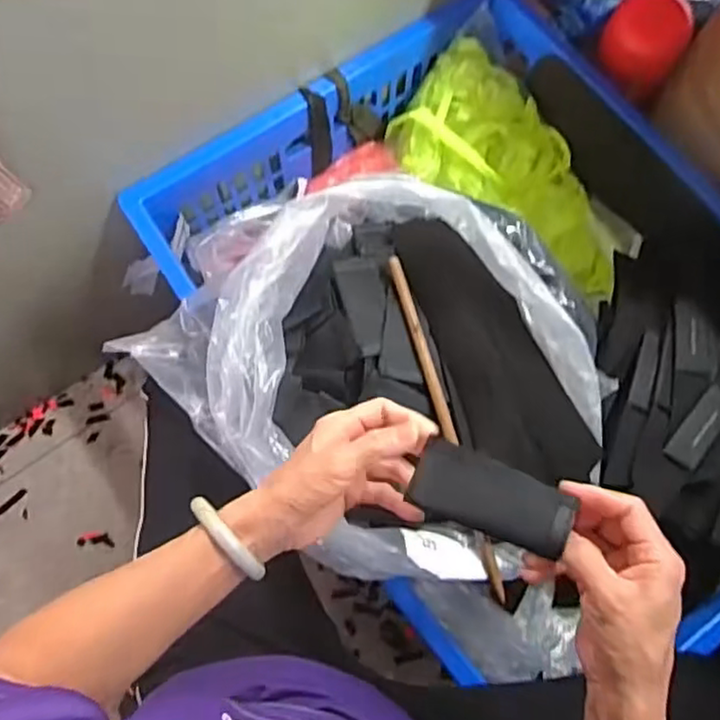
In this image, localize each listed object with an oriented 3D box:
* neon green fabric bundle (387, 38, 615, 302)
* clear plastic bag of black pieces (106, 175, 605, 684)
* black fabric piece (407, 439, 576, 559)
[{"bbox_3d":[0.231,-0.262,1.009,0.412,0.120,0.197,44,76,-4],"label":"neon green fabric bundle"},{"bbox_3d":[0.098,0.051,0.735,0.446,0.360,0.403,33,75,9],"label":"clear plastic bag of black pieces"},{"bbox_3d":[0.086,0.091,0.439,0.102,0.009,0.049,19,86,15],"label":"black fabric piece"}]

